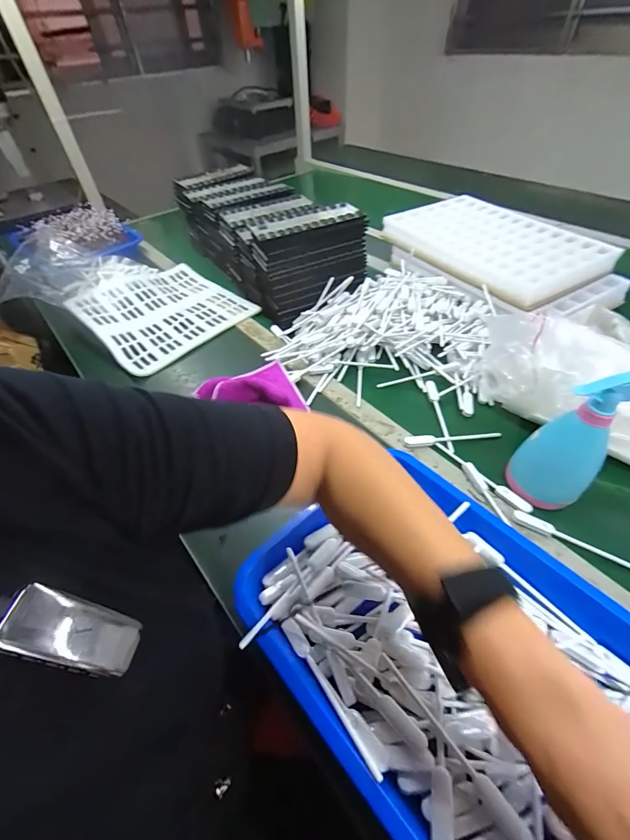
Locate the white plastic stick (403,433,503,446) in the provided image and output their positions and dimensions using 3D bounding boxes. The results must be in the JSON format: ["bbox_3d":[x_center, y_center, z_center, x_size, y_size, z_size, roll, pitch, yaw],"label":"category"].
[{"bbox_3d":[0.205,0.026,0.523,0.144,0.011,0.015,-6,49,-1],"label":"white plastic stick"}]

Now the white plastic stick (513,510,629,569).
[{"bbox_3d":[0.311,0.145,0.413,0.144,0.015,0.016,20,53,20],"label":"white plastic stick"}]

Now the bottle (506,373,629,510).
[{"bbox_3d":[0.296,0.023,0.400,0.087,0.191,0.069,36,59,29],"label":"bottle"}]

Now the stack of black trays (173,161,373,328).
[{"bbox_3d":[-0.122,-0.422,0.809,0.195,0.185,0.514,-28,53,-19],"label":"stack of black trays"}]

